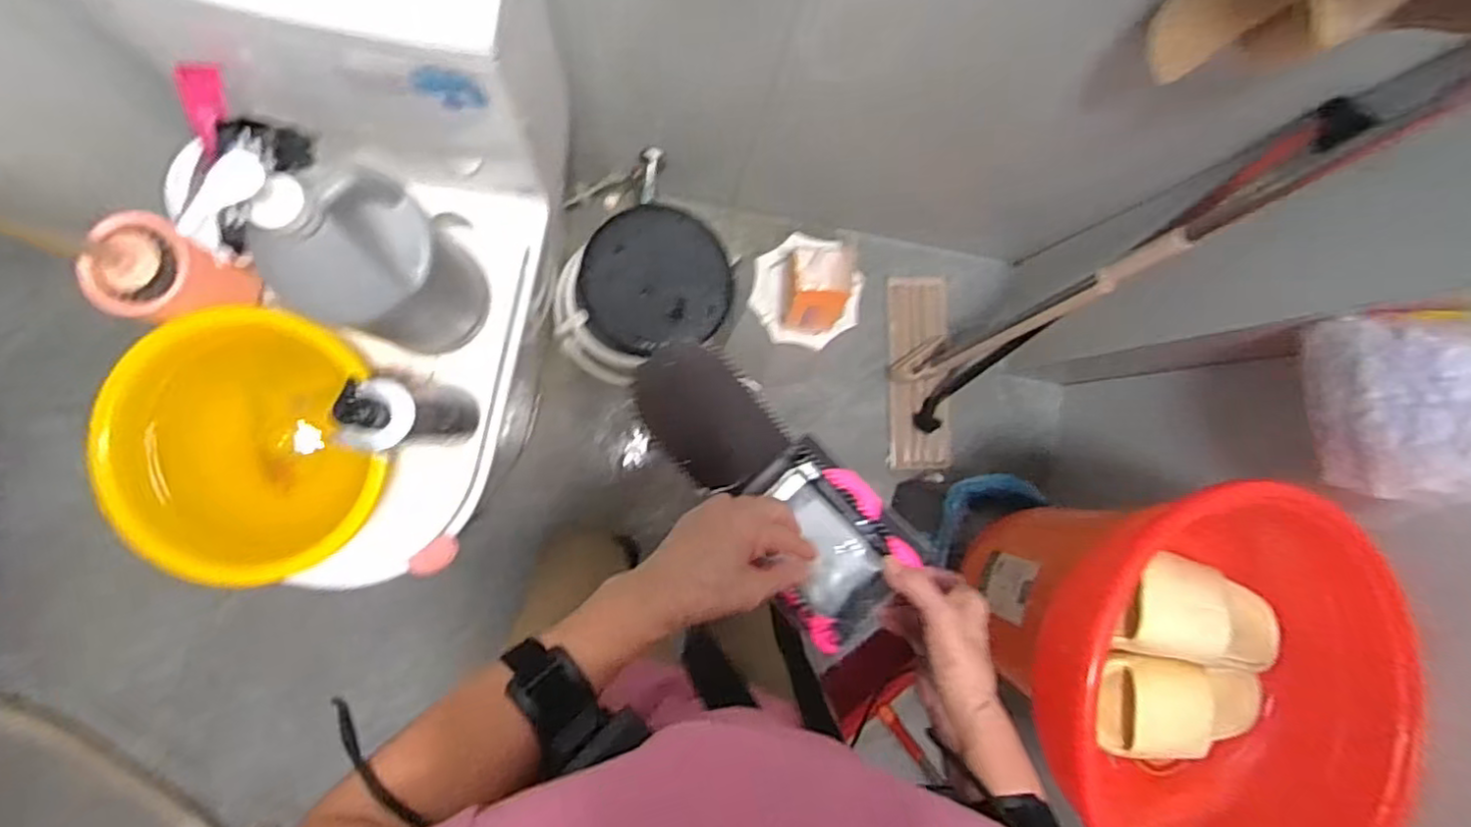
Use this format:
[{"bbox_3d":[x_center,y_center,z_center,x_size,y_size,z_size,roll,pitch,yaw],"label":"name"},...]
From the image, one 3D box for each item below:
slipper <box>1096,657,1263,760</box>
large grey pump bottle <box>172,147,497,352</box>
[{"bbox_3d":[0.483,0.305,0.710,0.198,0.065,0.098,7,87,-21],"label":"slipper"},{"bbox_3d":[-0.327,-0.139,0.655,0.102,0.351,0.132,25,85,-5],"label":"large grey pump bottle"}]

